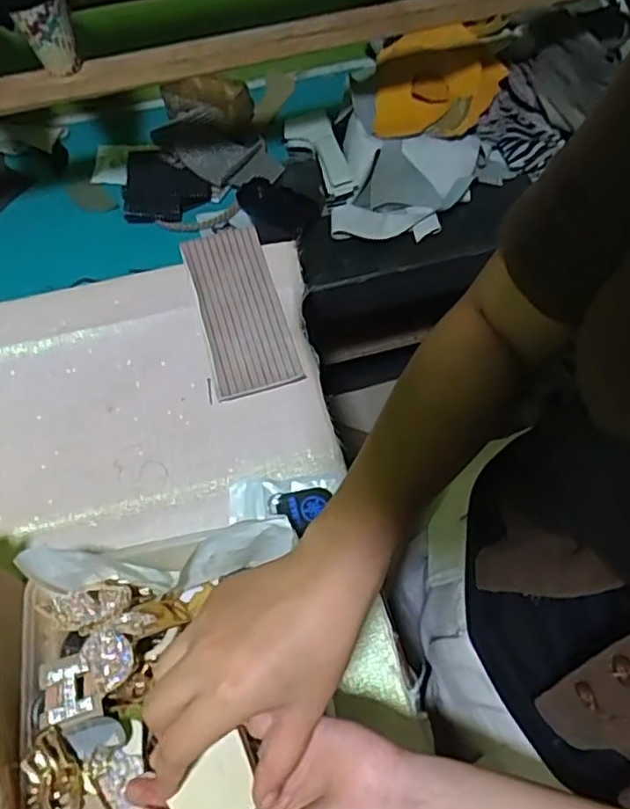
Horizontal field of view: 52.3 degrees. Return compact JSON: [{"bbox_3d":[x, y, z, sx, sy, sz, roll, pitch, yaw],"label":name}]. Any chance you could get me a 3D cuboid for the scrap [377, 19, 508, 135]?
[{"bbox_3d":[0.164,-0.424,0.840,0.165,0.038,0.156,5,78,3],"label":"scrap"}]

